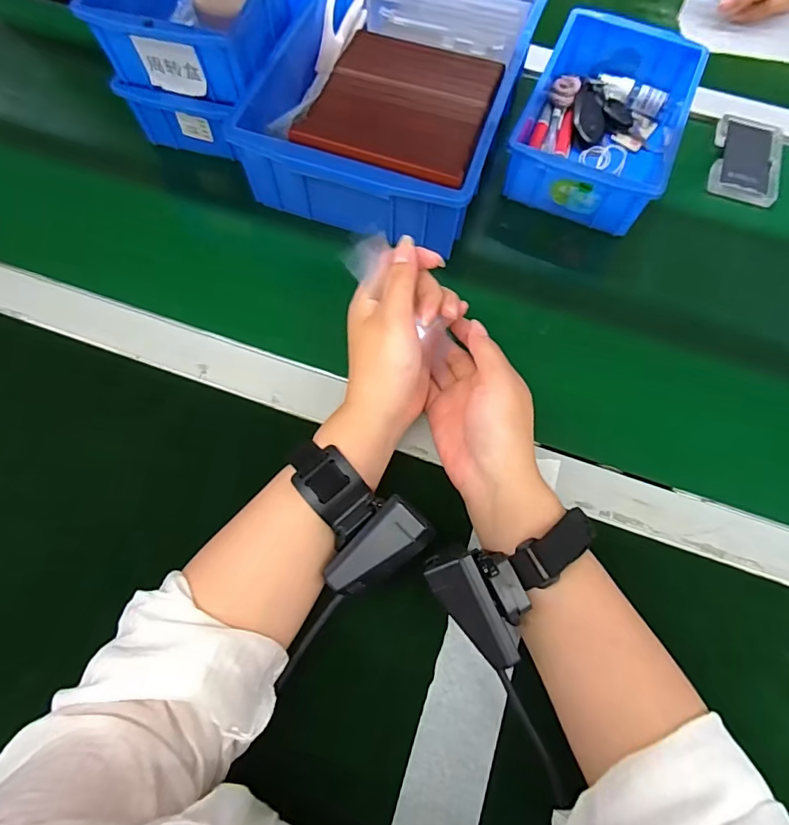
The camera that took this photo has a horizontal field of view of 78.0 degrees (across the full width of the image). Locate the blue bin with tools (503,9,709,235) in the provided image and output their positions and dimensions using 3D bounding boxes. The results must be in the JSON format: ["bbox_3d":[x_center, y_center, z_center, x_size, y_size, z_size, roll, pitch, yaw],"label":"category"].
[{"bbox_3d":[0.193,-0.274,0.456,0.127,0.058,0.194,24,71,7],"label":"blue bin with tools"}]

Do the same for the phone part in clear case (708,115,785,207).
[{"bbox_3d":[0.349,-0.252,0.481,0.061,0.011,0.105,19,70,5],"label":"phone part in clear case"}]

